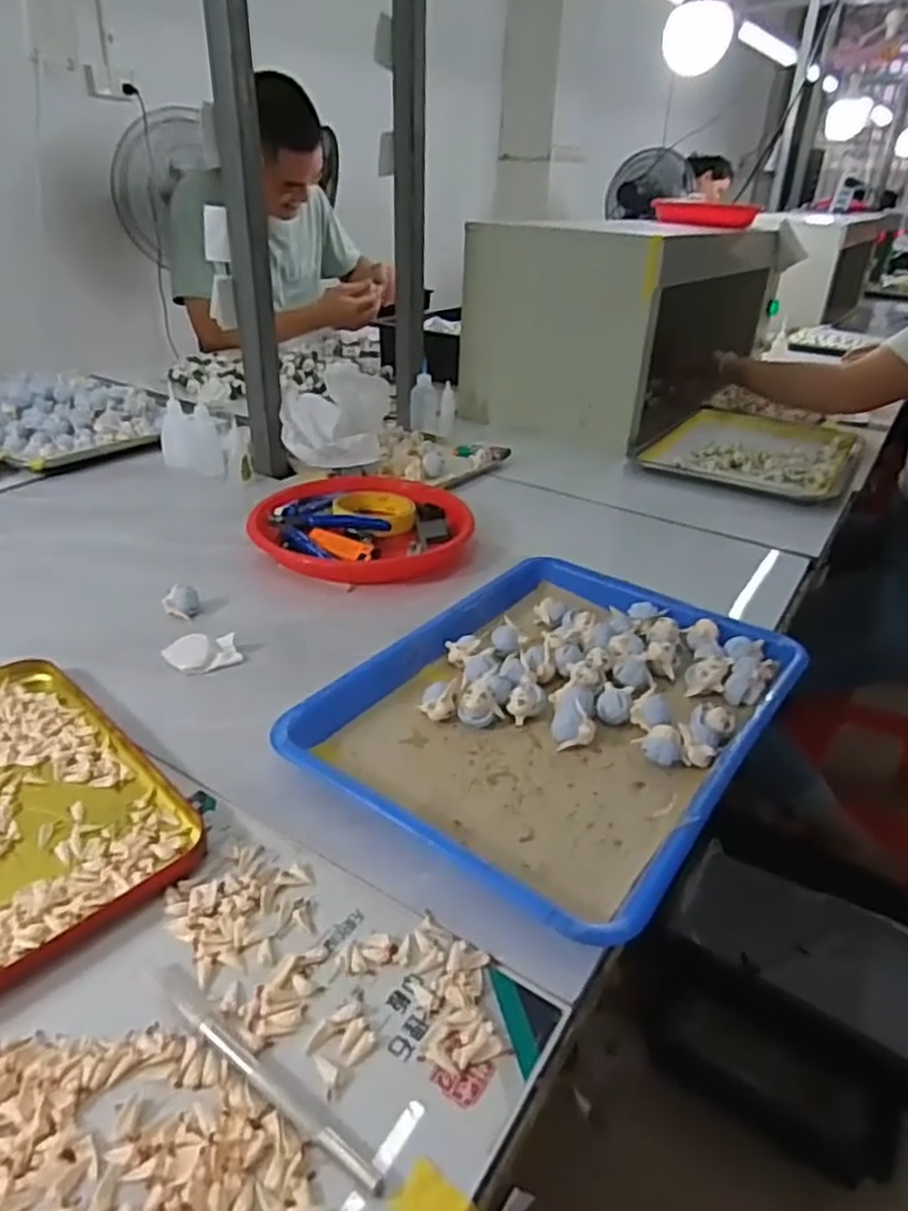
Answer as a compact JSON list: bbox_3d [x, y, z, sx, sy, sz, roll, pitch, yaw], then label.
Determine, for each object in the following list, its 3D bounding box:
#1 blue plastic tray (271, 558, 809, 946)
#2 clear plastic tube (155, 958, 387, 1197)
[{"bbox_3d":[0.074,0.064,0.519,0.248,0.035,0.324,23,35,31],"label":"blue plastic tray"},{"bbox_3d":[-0.084,0.196,0.316,0.138,0.006,0.012,24,36,33],"label":"clear plastic tube"}]

